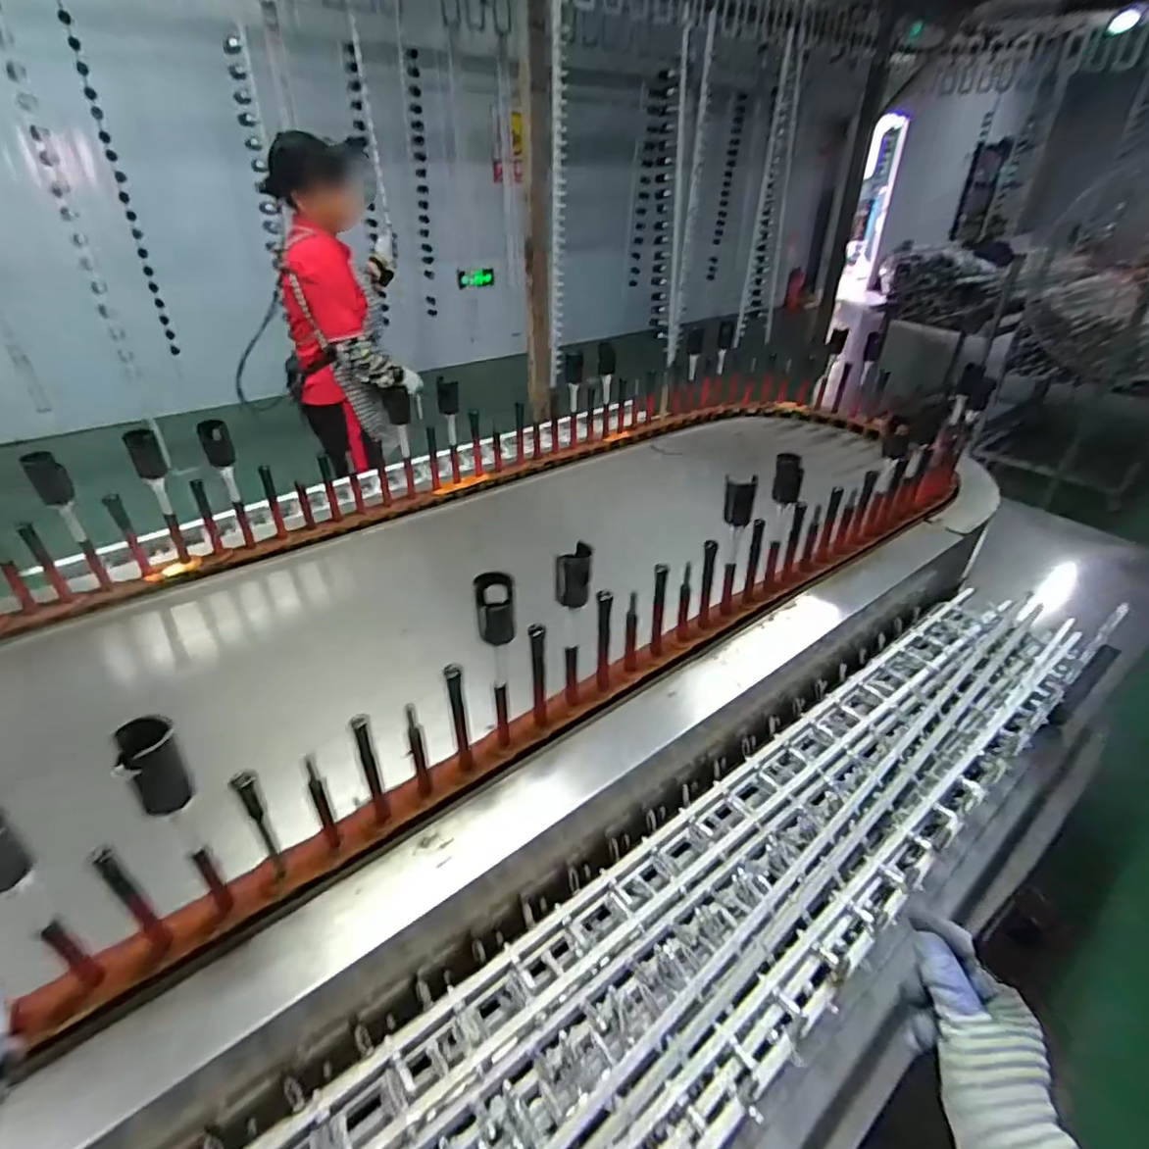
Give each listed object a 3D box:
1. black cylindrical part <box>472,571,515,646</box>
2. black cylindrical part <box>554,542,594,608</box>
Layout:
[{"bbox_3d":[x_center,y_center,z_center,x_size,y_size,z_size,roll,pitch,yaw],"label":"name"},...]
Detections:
[{"bbox_3d":[-0.081,0.037,0.629,0.038,0.077,0.027,-2,33,-5],"label":"black cylindrical part"},{"bbox_3d":[-0.001,0.001,0.685,0.038,0.064,0.032,8,34,11],"label":"black cylindrical part"}]

